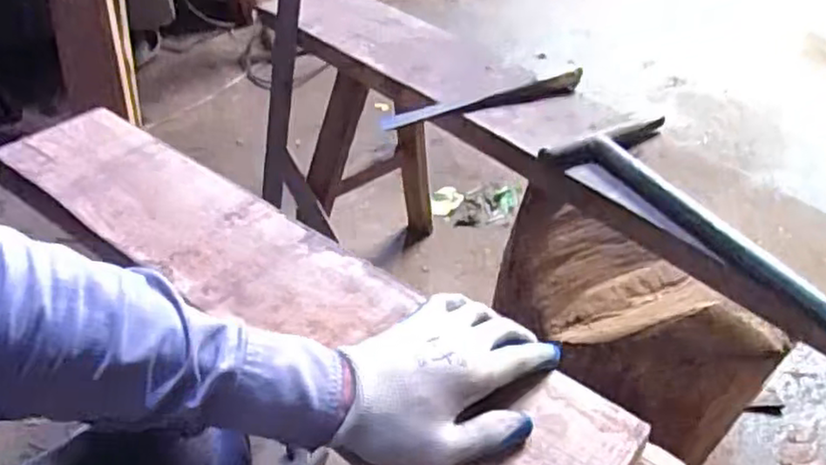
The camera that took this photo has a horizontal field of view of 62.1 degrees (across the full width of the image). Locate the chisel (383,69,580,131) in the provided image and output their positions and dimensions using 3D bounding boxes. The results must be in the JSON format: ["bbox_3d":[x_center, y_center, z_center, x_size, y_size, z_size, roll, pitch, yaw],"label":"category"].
[{"bbox_3d":[0.085,-0.153,0.806,0.243,0.033,0.029,-12,43,-14],"label":"chisel"}]

